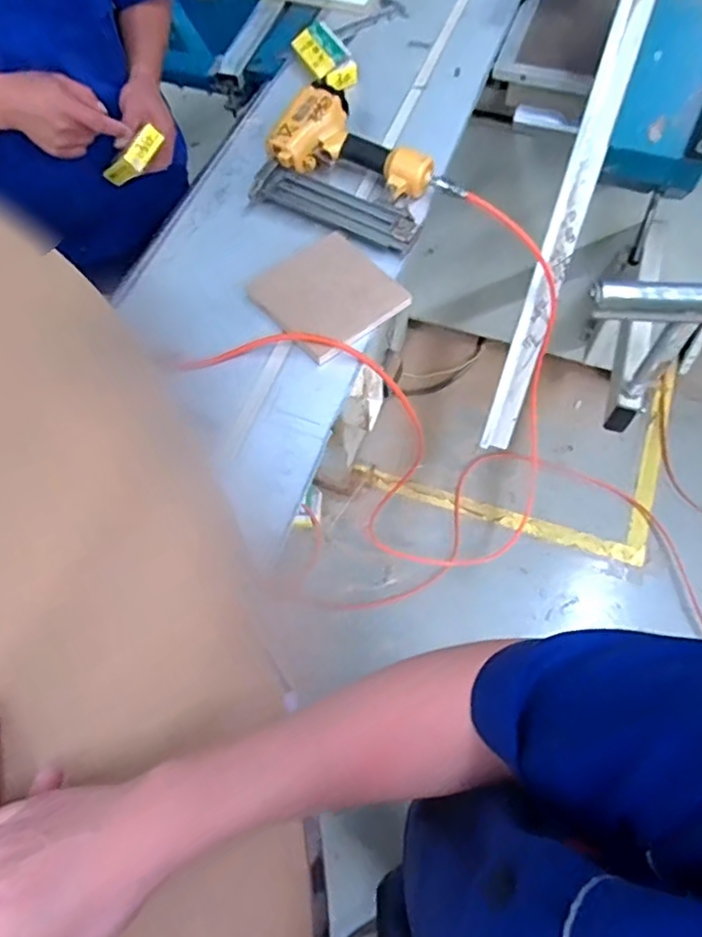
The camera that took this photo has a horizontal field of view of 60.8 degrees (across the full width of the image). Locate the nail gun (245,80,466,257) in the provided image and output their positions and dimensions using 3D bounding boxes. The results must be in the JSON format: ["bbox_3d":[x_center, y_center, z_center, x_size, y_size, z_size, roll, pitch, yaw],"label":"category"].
[{"bbox_3d":[0.015,-0.465,0.920,0.291,0.076,0.233,25,66,14],"label":"nail gun"}]

